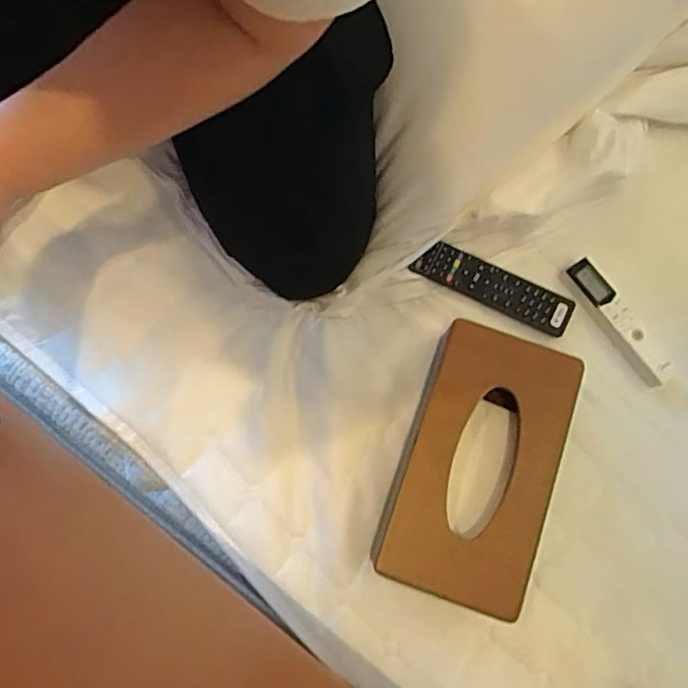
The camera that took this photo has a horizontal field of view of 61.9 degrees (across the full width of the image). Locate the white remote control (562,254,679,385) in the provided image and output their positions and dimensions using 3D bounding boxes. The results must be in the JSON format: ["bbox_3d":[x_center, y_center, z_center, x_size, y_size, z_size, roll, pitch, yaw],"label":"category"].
[{"bbox_3d":[0.300,-0.025,0.626,0.032,0.023,0.157,-33,84,-5],"label":"white remote control"}]

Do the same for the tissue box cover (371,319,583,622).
[{"bbox_3d":[0.128,0.115,0.561,0.134,0.068,0.256,19,78,4],"label":"tissue box cover"}]

